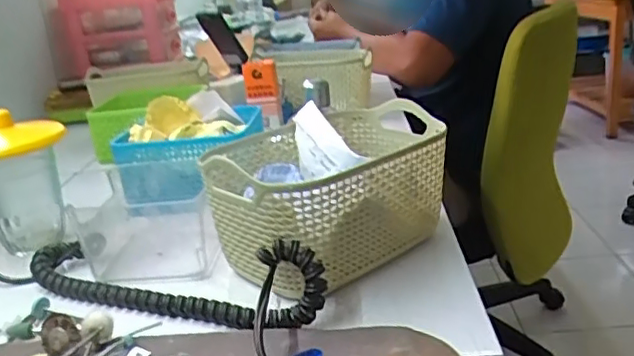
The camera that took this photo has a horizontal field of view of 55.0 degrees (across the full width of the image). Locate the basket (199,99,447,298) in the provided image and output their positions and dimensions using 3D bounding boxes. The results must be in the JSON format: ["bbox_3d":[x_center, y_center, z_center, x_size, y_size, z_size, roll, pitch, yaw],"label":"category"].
[{"bbox_3d":[0.009,0.009,0.442,0.130,0.084,0.171,13,27,43],"label":"basket"}]

